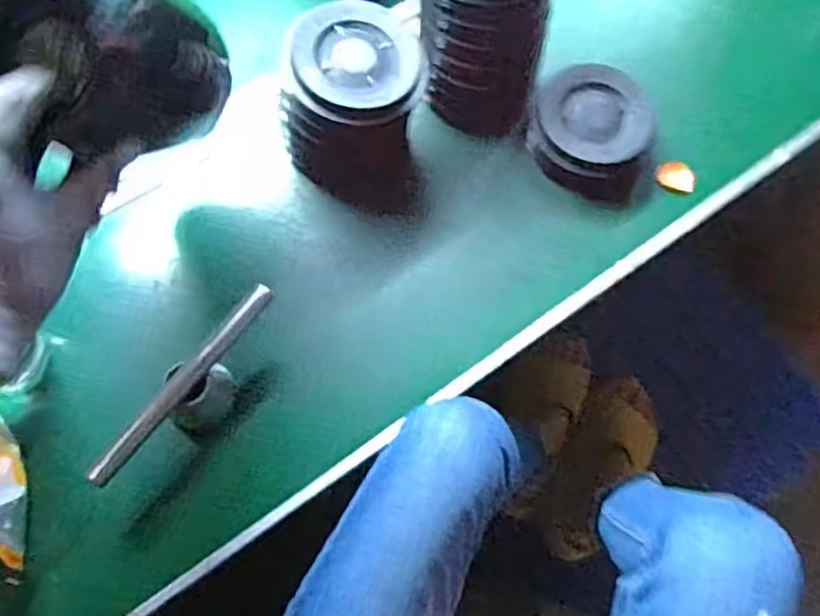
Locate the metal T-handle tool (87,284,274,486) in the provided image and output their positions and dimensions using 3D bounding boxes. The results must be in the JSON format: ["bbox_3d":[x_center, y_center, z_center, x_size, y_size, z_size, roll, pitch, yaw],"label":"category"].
[{"bbox_3d":[-0.174,0.072,0.589,0.042,0.065,0.197,34,74,9],"label":"metal T-handle tool"}]

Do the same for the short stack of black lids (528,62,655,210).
[{"bbox_3d":[0.181,-0.177,0.702,0.124,0.051,0.116,15,72,3],"label":"short stack of black lids"}]

